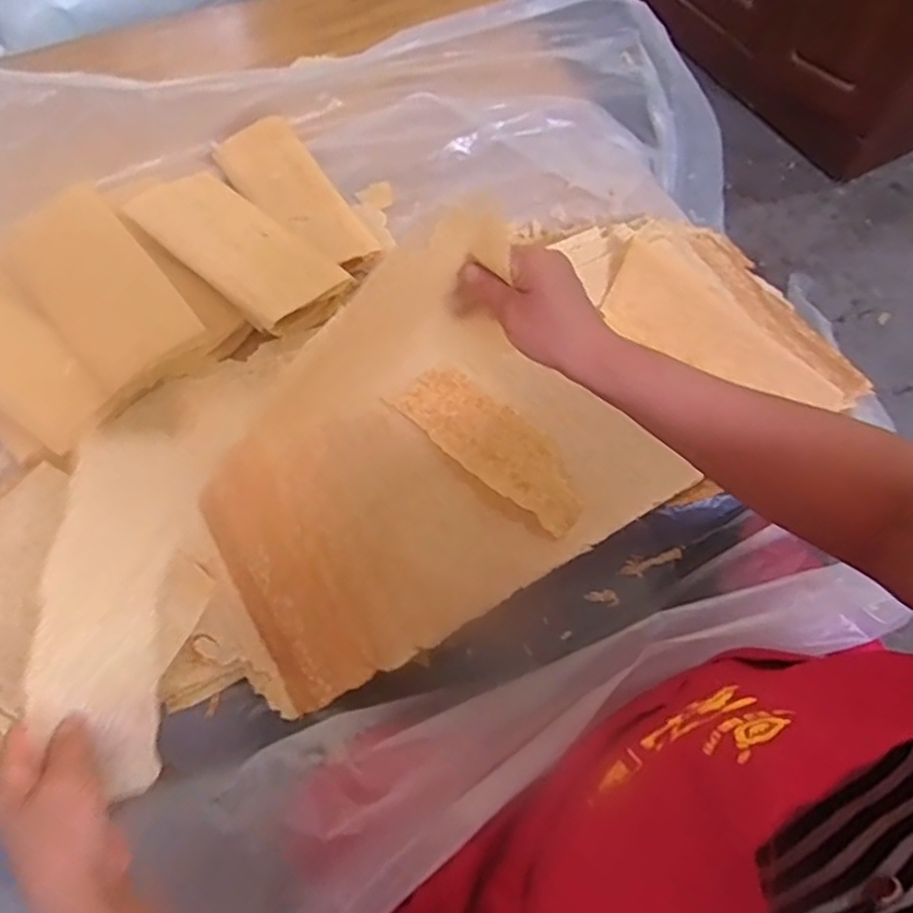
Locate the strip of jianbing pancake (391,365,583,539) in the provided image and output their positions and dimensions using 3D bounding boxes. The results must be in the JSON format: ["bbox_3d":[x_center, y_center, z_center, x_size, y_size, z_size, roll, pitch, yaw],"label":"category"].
[{"bbox_3d":[0.037,-0.012,0.650,0.202,0.010,0.077,40,67,16],"label":"strip of jianbing pancake"}]

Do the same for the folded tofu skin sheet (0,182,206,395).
[{"bbox_3d":[-0.398,-0.196,0.750,0.125,0.032,0.289,-40,69,-17],"label":"folded tofu skin sheet"}]

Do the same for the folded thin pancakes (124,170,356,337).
[{"bbox_3d":[-0.246,-0.241,0.769,0.282,0.015,0.121,39,70,18],"label":"folded thin pancakes"}]

